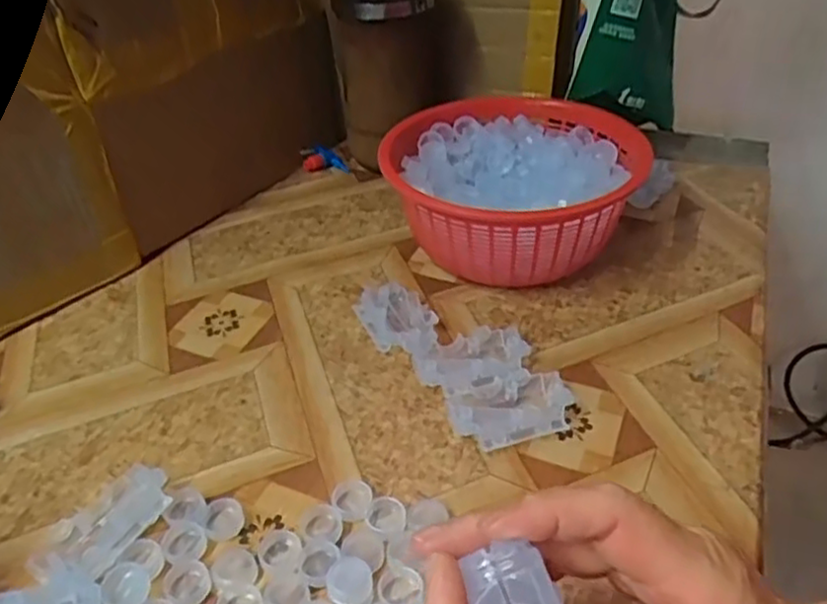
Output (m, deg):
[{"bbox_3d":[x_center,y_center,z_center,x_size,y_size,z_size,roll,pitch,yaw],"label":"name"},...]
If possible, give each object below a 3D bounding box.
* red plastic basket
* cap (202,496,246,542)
[{"bbox_3d":[0.072,-0.078,0.521,0.177,0.080,0.186,11,39,18],"label":"red plastic basket"},{"bbox_3d":[-0.095,0.107,0.350,0.020,0.004,0.024,-18,39,-19],"label":"cap"}]

